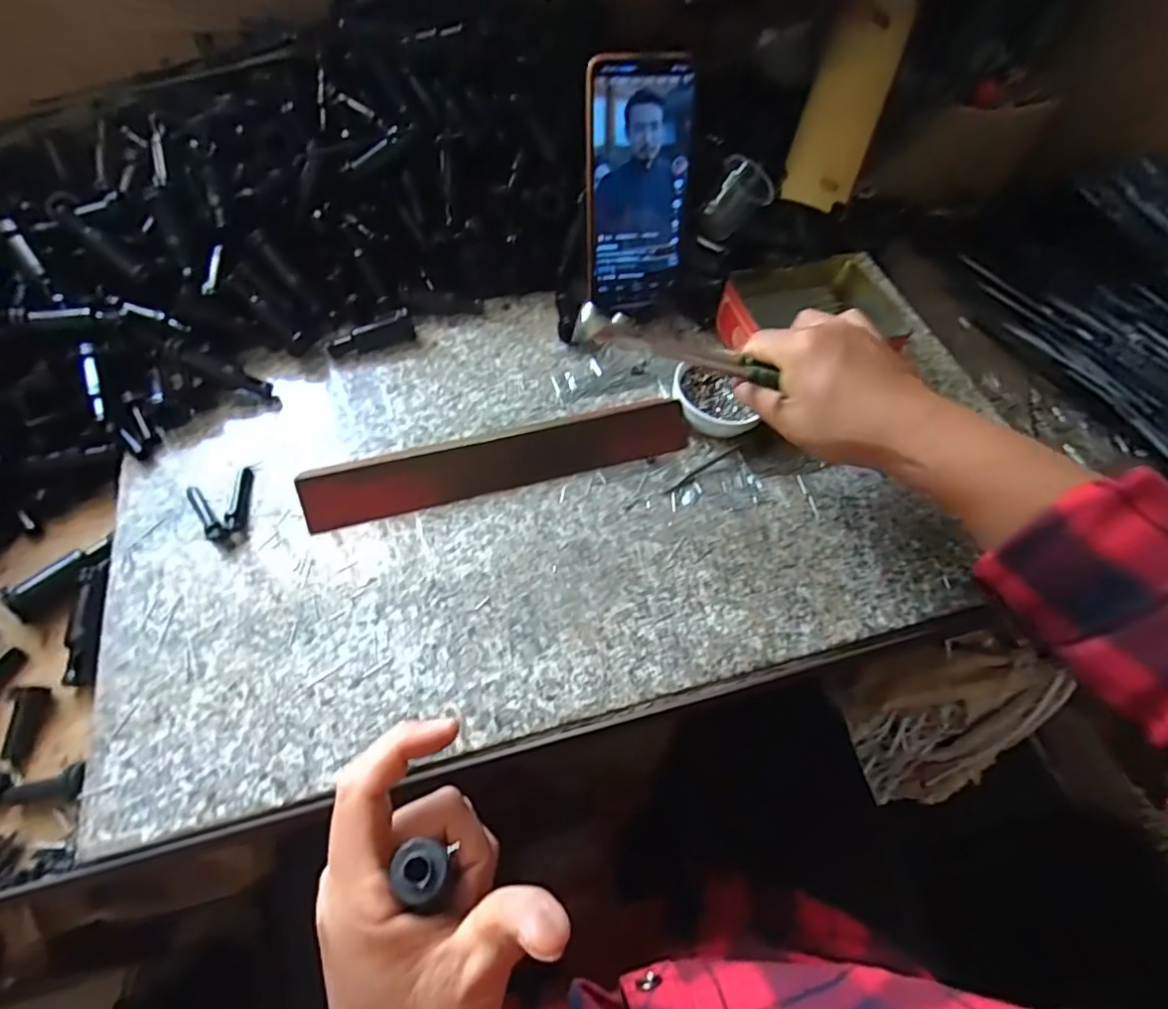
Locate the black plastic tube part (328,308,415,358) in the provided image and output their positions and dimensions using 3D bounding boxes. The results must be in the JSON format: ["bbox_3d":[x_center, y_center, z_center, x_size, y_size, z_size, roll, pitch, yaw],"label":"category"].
[{"bbox_3d":[-0.162,-0.130,0.461,0.062,0.022,0.014,-19,61,-16],"label":"black plastic tube part"}]

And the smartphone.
[{"bbox_3d":[0.039,-0.226,0.442,0.074,0.164,0.008,-10,37,-11],"label":"smartphone"}]

